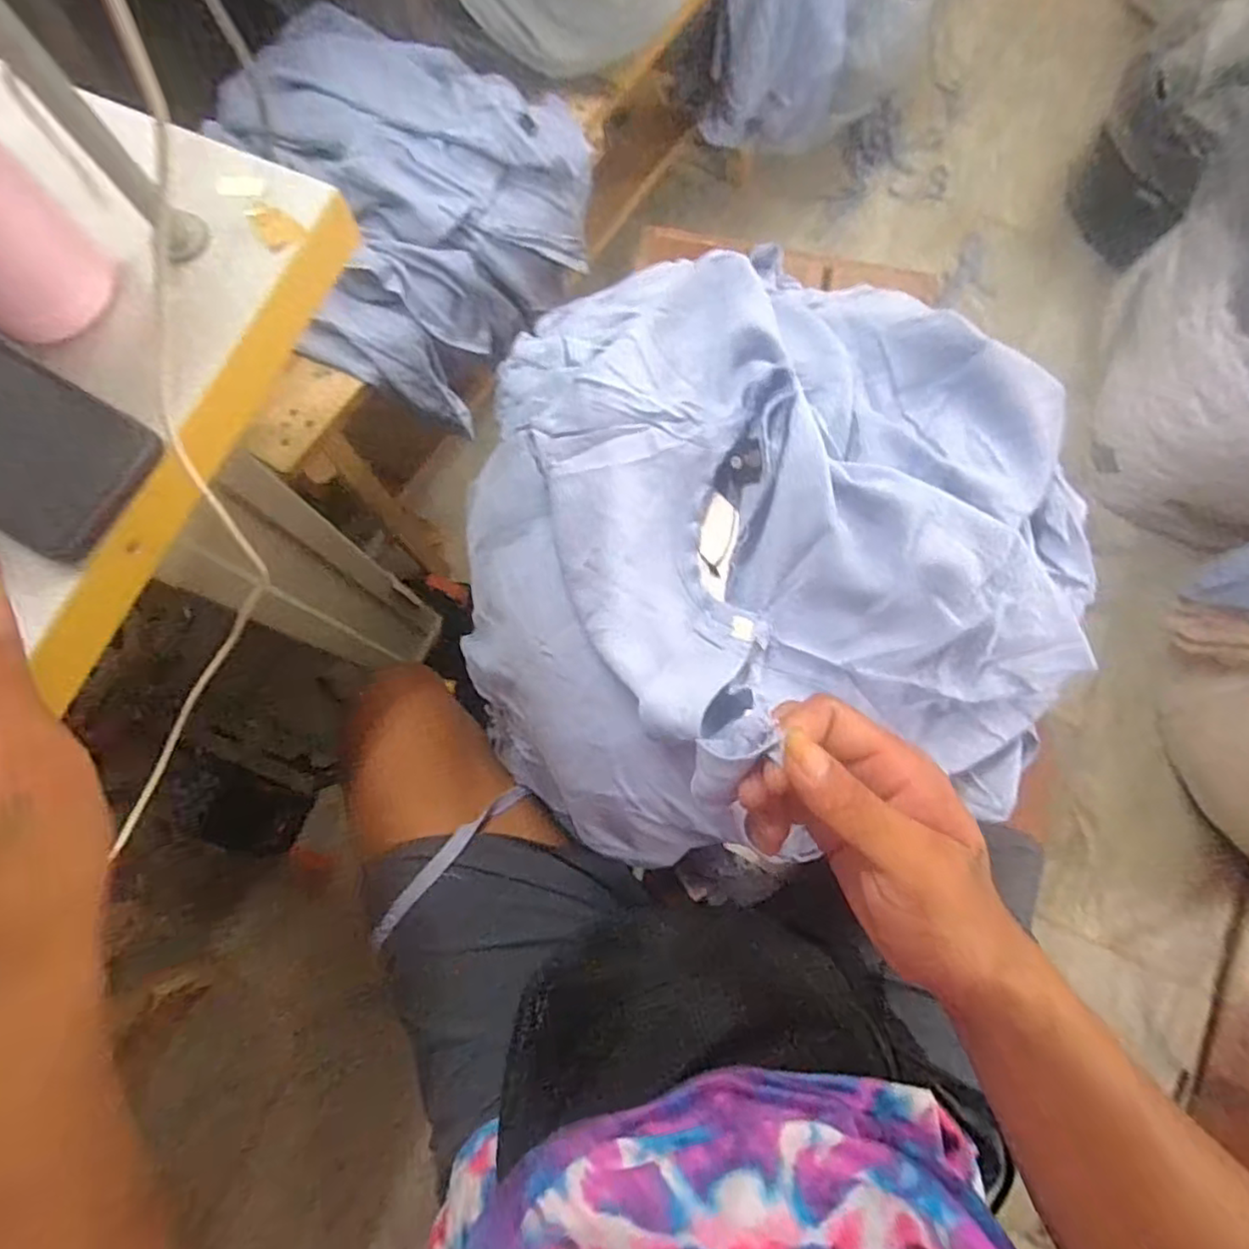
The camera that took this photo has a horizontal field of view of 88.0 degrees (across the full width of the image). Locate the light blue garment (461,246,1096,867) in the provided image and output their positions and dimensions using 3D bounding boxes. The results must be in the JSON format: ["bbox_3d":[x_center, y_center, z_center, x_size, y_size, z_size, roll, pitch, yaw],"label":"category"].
[{"bbox_3d":[0.078,-0.062,0.429,0.385,0.157,0.387,-8,77,-2],"label":"light blue garment"}]

